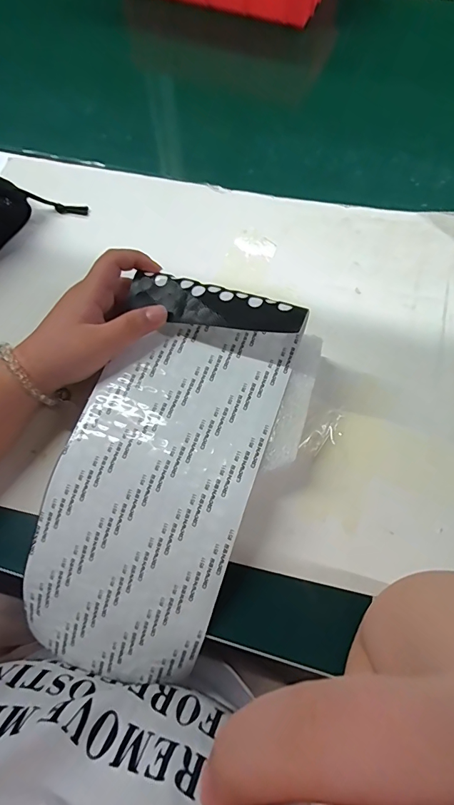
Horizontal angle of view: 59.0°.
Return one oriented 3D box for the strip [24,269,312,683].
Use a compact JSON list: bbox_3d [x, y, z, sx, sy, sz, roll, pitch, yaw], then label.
[{"bbox_3d":[-0.049,0.051,0.284,0.134,0.031,0.278,21,84,10],"label":"strip"}]

